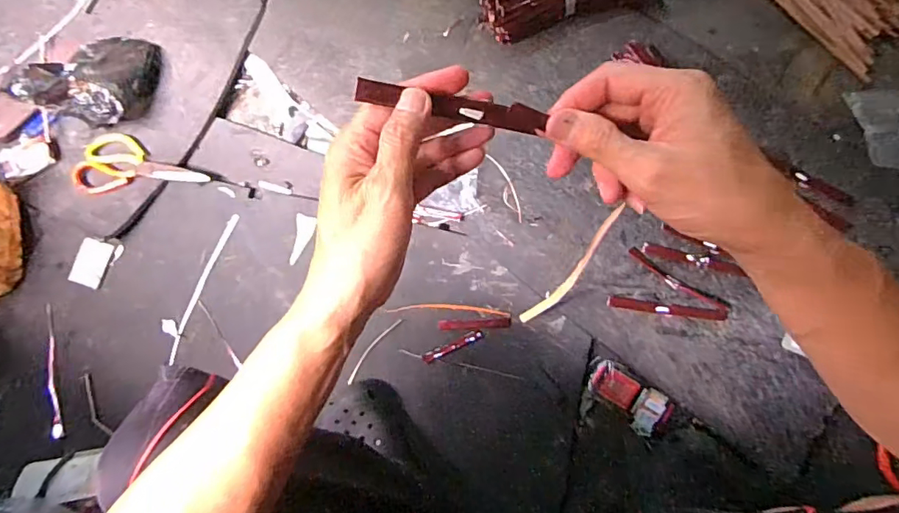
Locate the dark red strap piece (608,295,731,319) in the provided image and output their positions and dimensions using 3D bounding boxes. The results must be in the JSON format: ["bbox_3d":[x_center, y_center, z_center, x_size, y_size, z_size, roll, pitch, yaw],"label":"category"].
[{"bbox_3d":[0.295,0.071,0.674,0.155,0.009,0.015,7,82,4],"label":"dark red strap piece"}]

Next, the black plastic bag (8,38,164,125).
[{"bbox_3d":[-0.590,-0.310,0.827,0.159,0.083,0.170,15,83,5],"label":"black plastic bag"}]

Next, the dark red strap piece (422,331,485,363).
[{"bbox_3d":[0.006,0.132,0.725,0.095,0.006,0.016,-24,81,-1],"label":"dark red strap piece"}]

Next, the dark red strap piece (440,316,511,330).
[{"bbox_3d":[0.036,0.098,0.723,0.104,0.009,0.015,-3,82,2],"label":"dark red strap piece"}]

